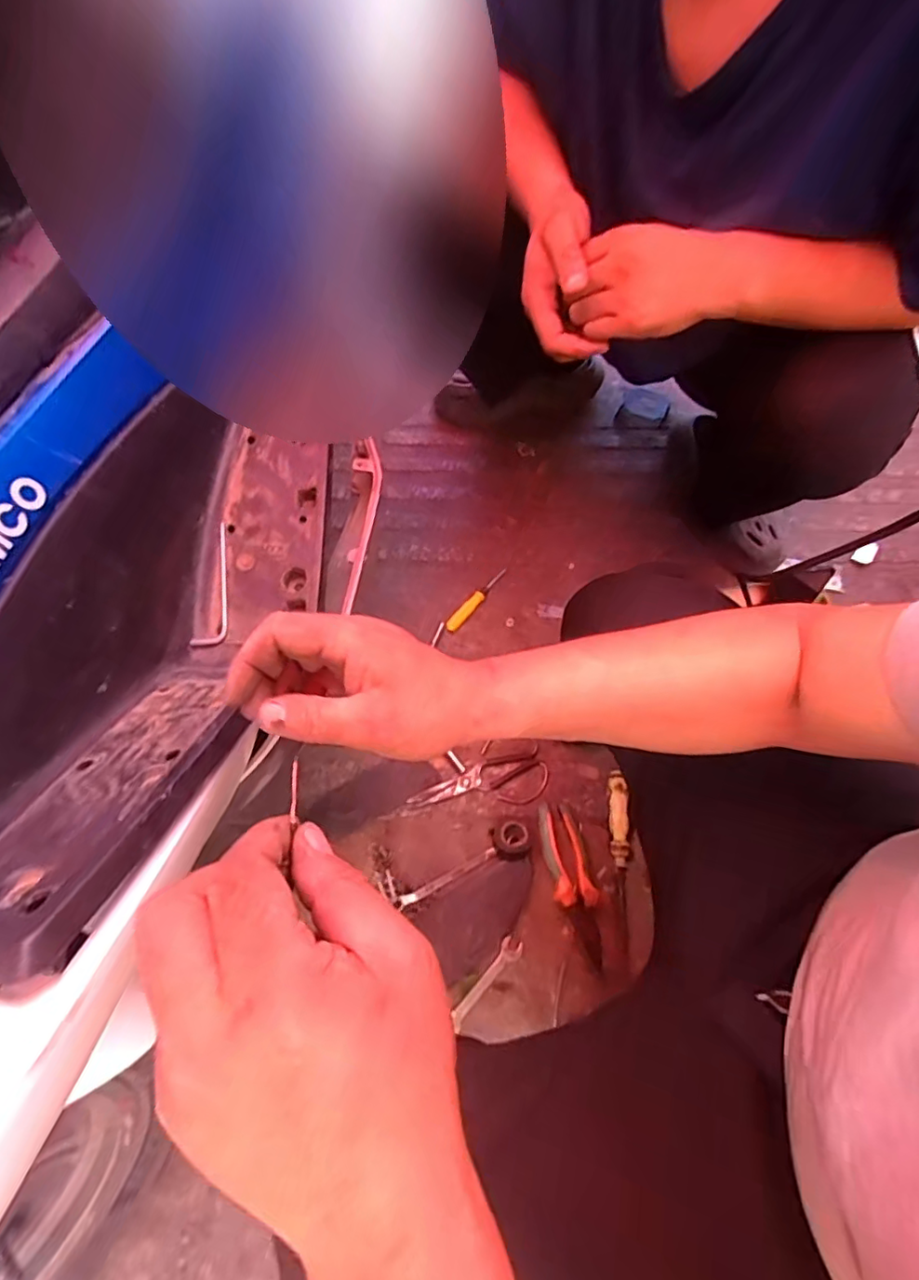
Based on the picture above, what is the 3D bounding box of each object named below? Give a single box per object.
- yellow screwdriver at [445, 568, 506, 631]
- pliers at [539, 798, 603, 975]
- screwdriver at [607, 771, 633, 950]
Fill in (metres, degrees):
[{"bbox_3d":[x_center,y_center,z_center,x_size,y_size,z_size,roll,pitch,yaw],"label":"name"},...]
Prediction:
[{"bbox_3d":[0.029,-0.069,0.925,0.020,0.015,0.146,37,72,11],"label":"yellow screwdriver"},{"bbox_3d":[0.149,0.321,0.747,0.059,0.037,0.205,-8,70,-6],"label":"pliers"},{"bbox_3d":[0.221,0.294,0.766,0.023,0.022,0.225,4,69,-1],"label":"screwdriver"}]

